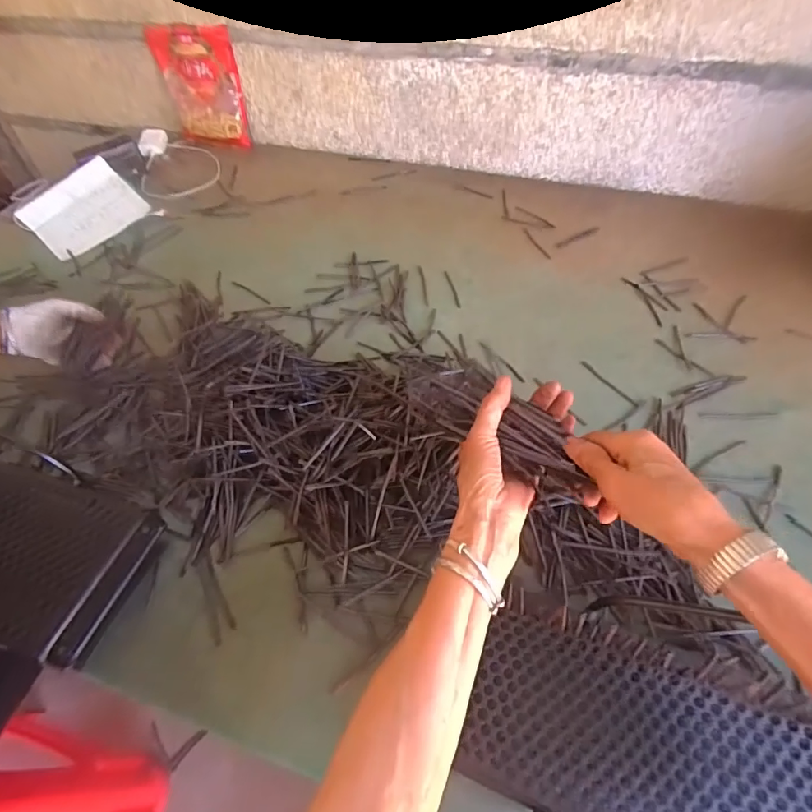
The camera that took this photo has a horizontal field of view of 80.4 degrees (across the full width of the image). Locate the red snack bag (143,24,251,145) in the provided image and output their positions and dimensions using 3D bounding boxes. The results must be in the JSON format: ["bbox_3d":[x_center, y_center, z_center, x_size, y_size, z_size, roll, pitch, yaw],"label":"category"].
[{"bbox_3d":[-0.452,-0.698,1.059,0.181,0.215,0.027,5,39,7],"label":"red snack bag"}]

